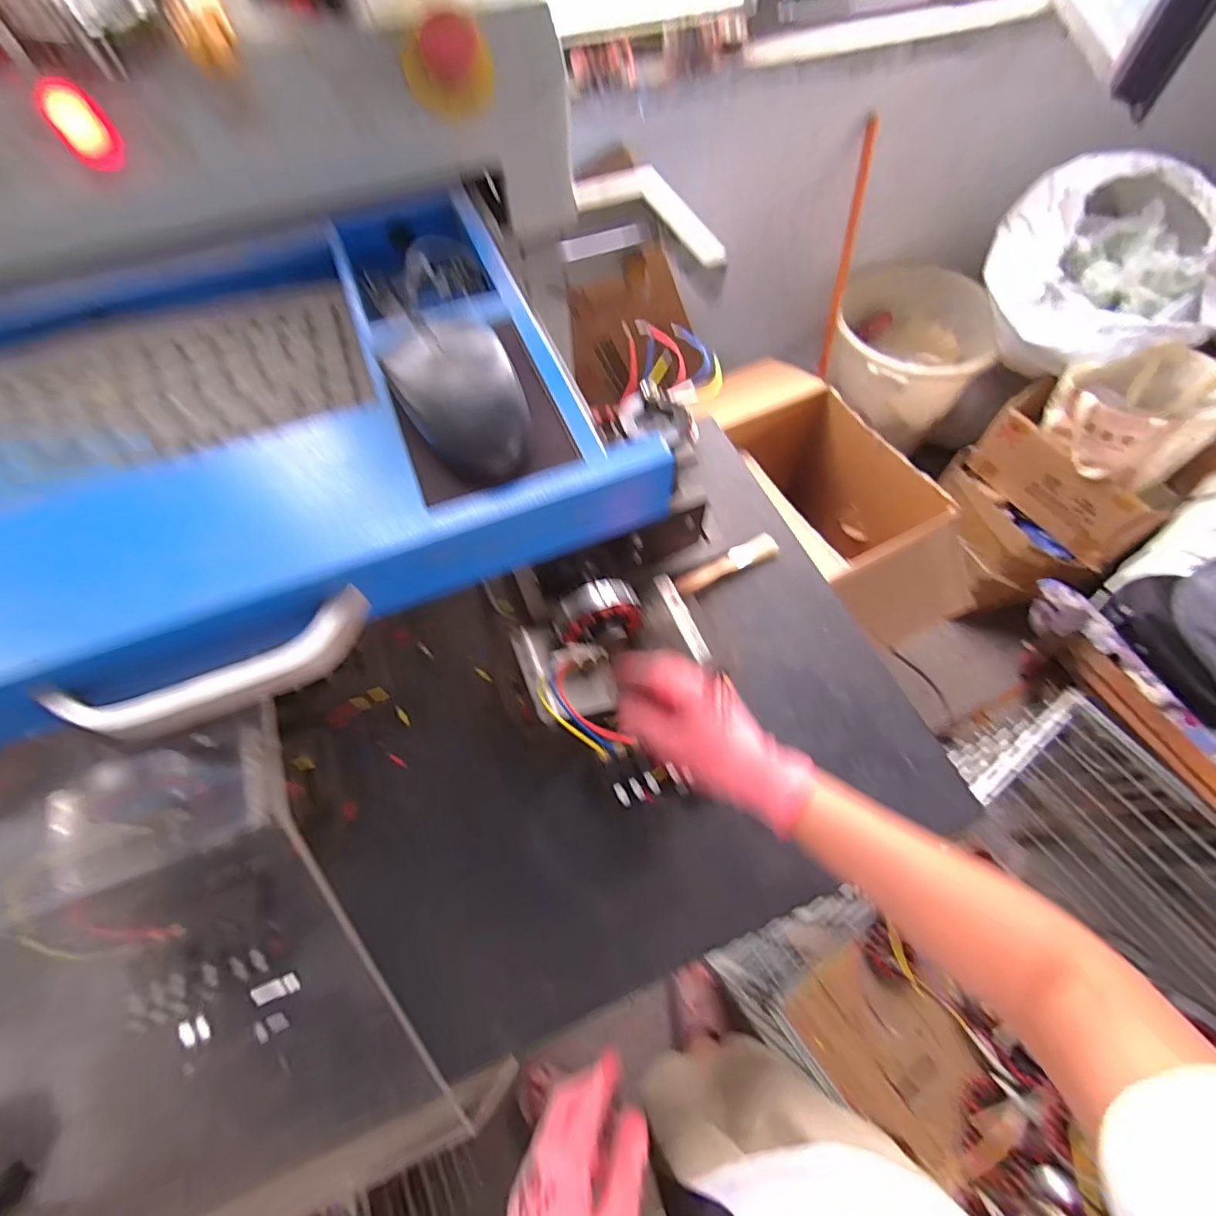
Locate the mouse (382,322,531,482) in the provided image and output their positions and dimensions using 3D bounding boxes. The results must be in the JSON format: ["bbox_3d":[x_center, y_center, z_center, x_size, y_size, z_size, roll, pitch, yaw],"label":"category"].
[{"bbox_3d":[-0.072,-0.103,0.277,0.055,0.032,0.084,-27,66,-12],"label":"mouse"}]

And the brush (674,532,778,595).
[{"bbox_3d":[0.146,-0.054,0.671,0.142,0.012,0.027,-27,66,-12],"label":"brush"}]

